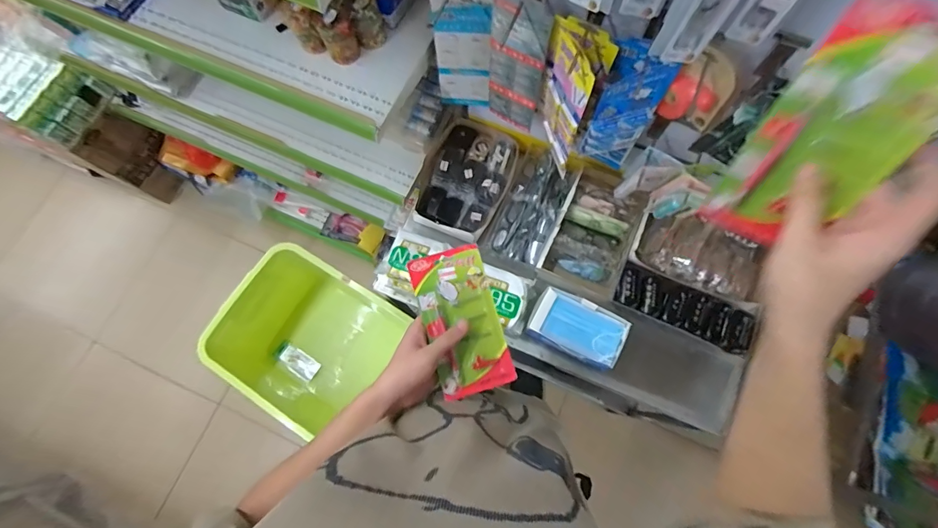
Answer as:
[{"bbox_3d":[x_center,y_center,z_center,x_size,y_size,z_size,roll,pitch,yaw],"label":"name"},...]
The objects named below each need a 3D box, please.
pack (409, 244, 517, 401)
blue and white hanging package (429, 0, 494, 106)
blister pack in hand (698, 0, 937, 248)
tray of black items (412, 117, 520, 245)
[{"bbox_3d":[-0.009,0.074,0.556,0.097,0.023,0.186,-19,85,-4],"label":"pack"},{"bbox_3d":[-0.009,-0.385,0.755,0.102,0.275,0.036,11,75,5],"label":"blue and white hanging package"},{"bbox_3d":[0.278,-0.091,0.322,0.098,0.192,0.009,26,49,12],"label":"blister pack in hand"},{"bbox_3d":[-0.002,-0.219,1.007,0.204,0.049,0.307,23,76,8],"label":"tray of black items"}]

